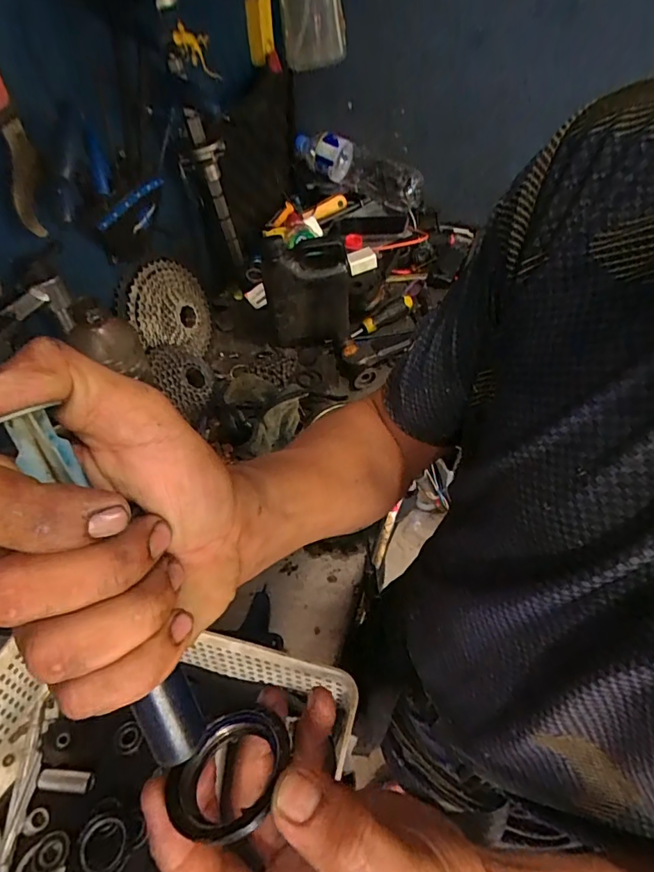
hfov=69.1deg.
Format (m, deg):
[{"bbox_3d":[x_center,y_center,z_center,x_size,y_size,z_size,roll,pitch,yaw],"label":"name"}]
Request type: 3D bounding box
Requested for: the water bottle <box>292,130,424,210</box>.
[{"bbox_3d":[0.064,-0.542,0.961,0.271,0.076,0.073,25,50,2],"label":"water bottle"}]

